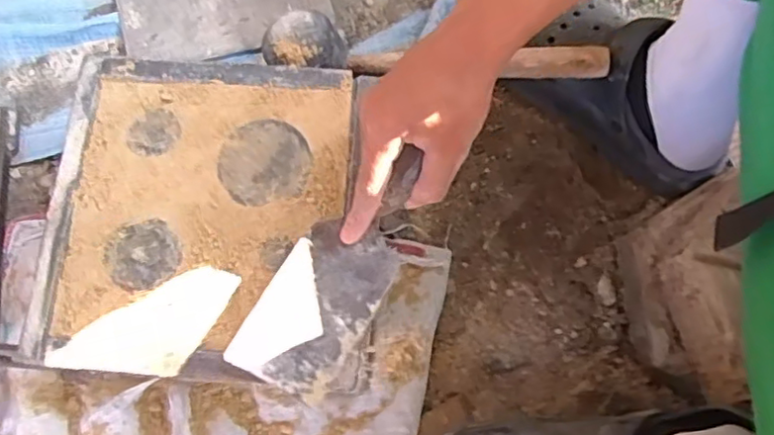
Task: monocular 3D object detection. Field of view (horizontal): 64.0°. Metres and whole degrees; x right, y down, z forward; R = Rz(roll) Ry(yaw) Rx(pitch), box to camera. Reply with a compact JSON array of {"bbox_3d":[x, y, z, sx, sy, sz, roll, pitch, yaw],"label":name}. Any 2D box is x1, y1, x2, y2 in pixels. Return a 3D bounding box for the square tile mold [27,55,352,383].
[{"bbox_3d":[-0.140,-0.007,0.456,0.209,0.015,0.236,3,72,2],"label":"square tile mold"}]

